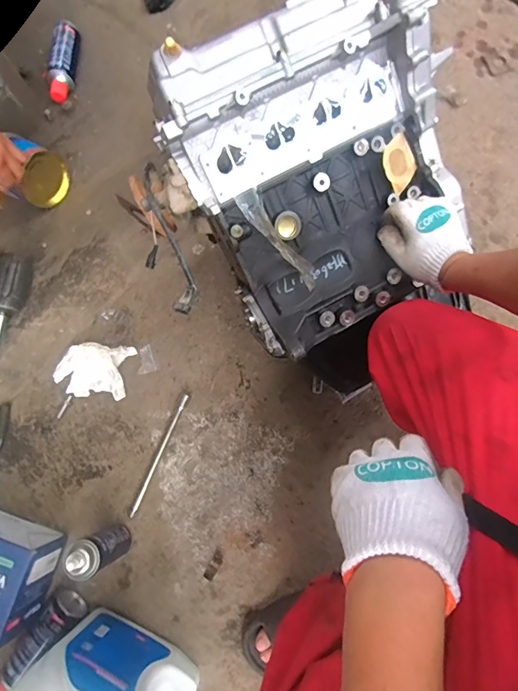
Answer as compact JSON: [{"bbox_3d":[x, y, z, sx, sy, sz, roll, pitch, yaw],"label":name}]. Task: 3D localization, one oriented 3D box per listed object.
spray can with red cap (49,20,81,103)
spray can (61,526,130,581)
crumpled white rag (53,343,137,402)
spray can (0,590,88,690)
[{"bbox_3d":[-0.459,-0.664,0.946,0.061,0.062,0.196,1,77,3],"label":"spray can with red cap"},{"bbox_3d":[-0.261,0.339,0.676,0.050,0.163,0.054,-1,77,2],"label":"spray can"},{"bbox_3d":[-0.336,0.048,0.816,0.158,0.036,0.109,7,77,4],"label":"crumpled white rag"},{"bbox_3d":[-0.395,0.527,0.695,0.060,0.053,0.210,41,82,11],"label":"spray can"}]

